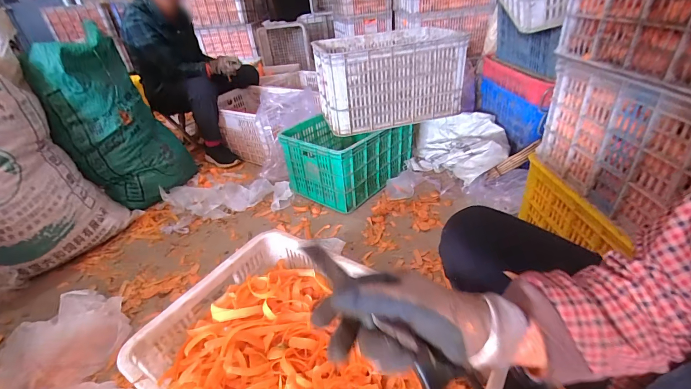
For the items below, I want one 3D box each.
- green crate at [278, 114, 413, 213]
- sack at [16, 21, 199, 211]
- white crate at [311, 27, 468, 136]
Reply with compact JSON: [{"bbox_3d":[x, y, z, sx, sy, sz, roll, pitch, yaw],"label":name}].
[{"bbox_3d":[0.005,-0.182,1.350,0.370,0.248,0.450,24,44,37],"label":"green crate"},{"bbox_3d":[-0.891,-0.287,1.261,0.367,0.596,0.287,-23,37,-23],"label":"sack"},{"bbox_3d":[0.150,-0.464,1.258,0.483,0.267,0.355,-12,34,-7],"label":"white crate"}]

